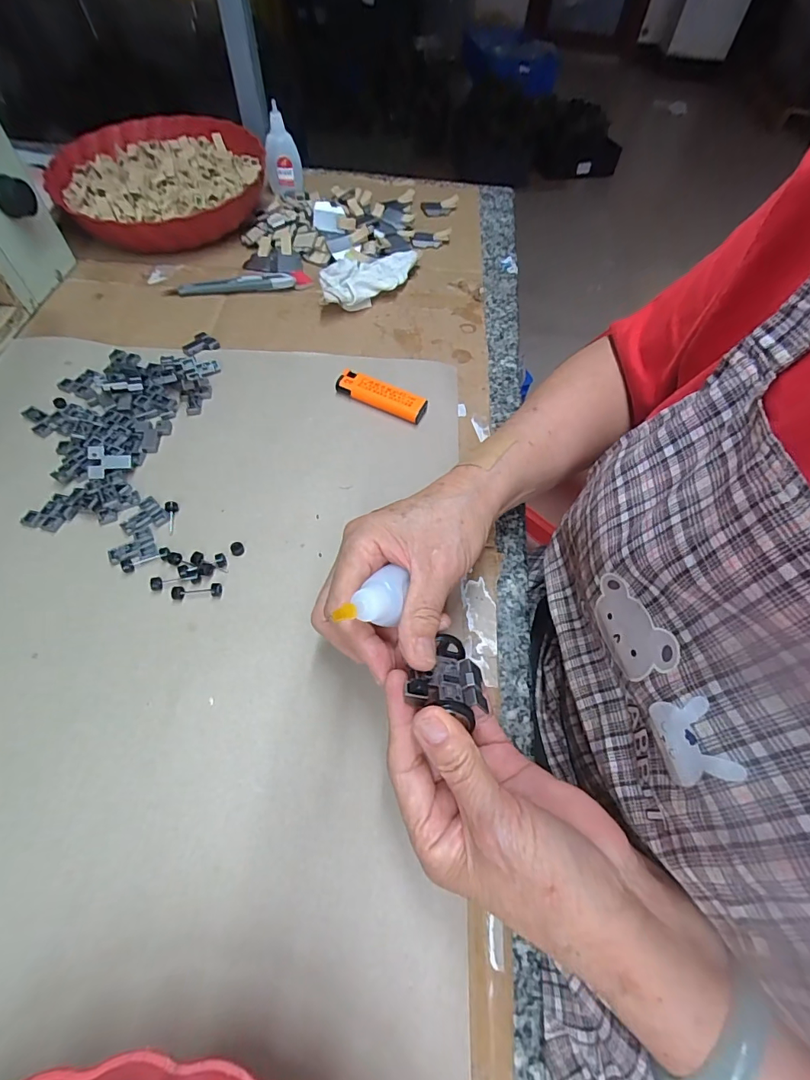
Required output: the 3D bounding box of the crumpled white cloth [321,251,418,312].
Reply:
[{"bbox_3d":[-0.039,-0.285,0.482,0.133,0.028,0.059,-38,68,-21],"label":"crumpled white cloth"}]

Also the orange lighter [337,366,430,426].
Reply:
[{"bbox_3d":[-0.021,-0.128,0.396,0.082,0.013,0.022,23,62,10],"label":"orange lighter"}]

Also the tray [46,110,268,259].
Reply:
[{"bbox_3d":[-0.294,-0.435,0.547,0.236,0.053,0.237,-33,67,-20],"label":"tray"}]

